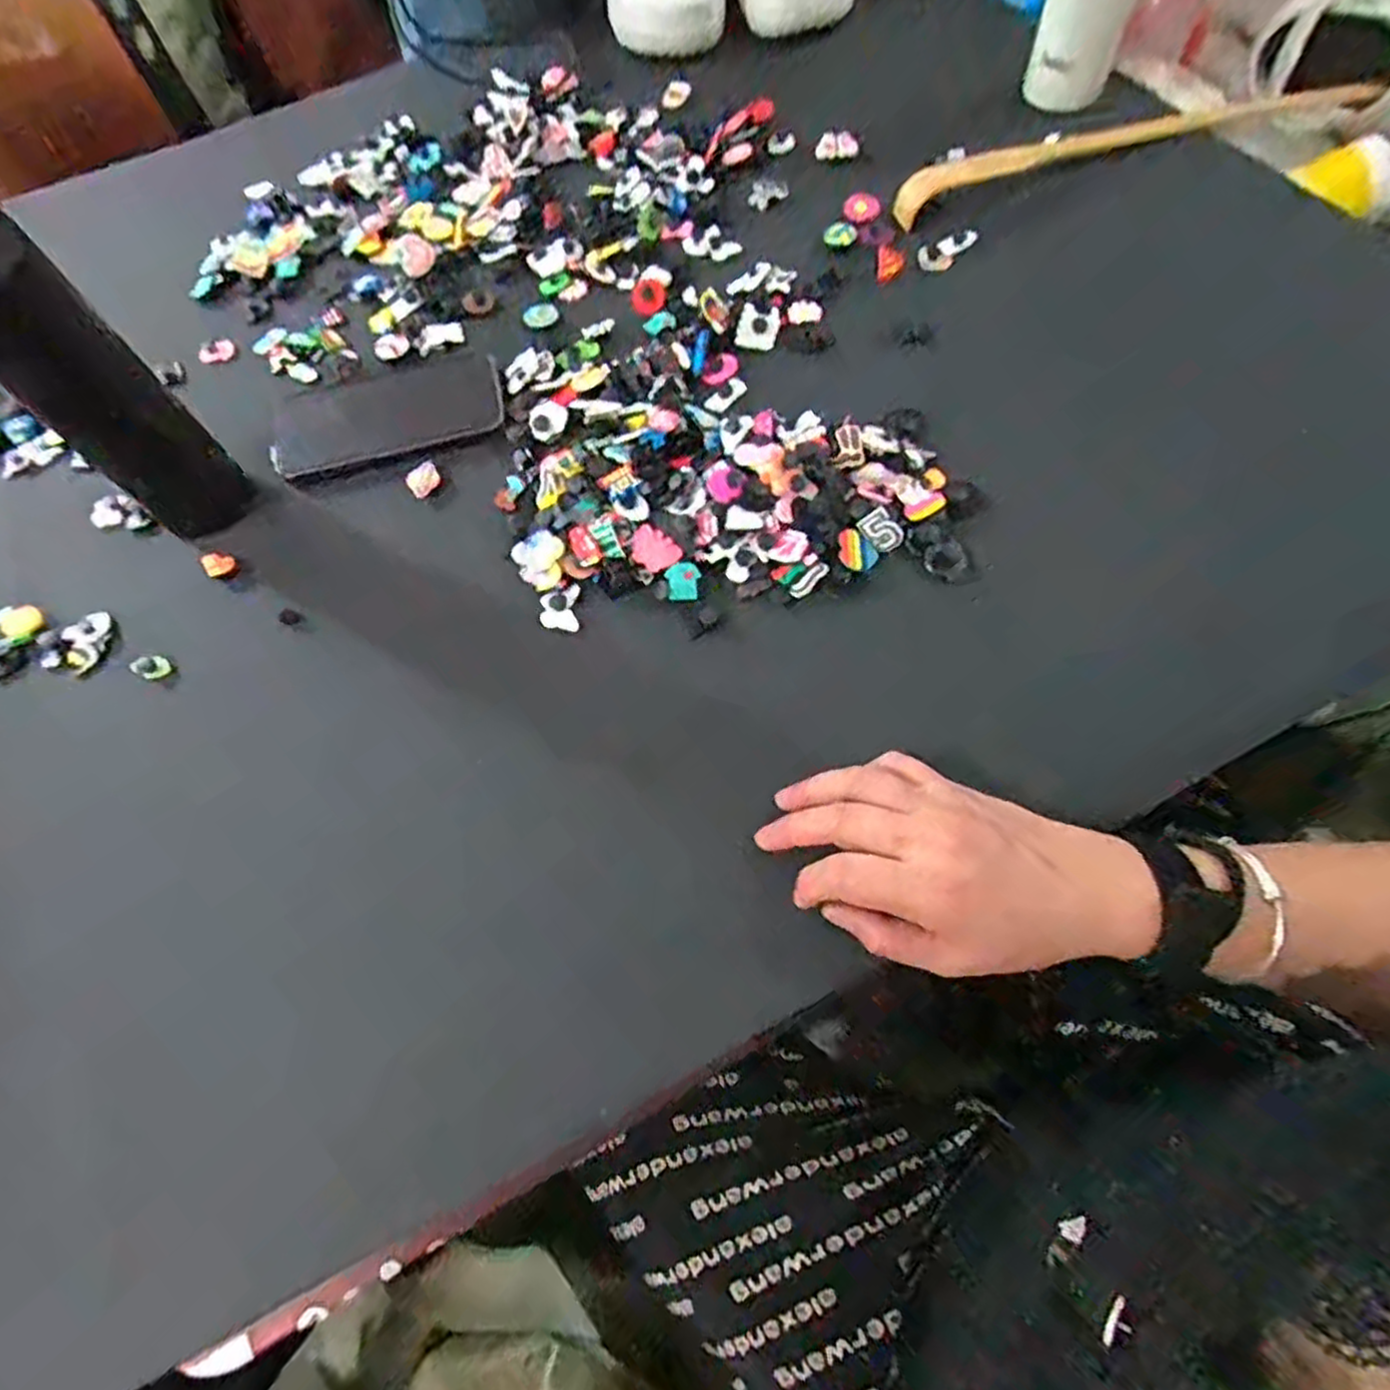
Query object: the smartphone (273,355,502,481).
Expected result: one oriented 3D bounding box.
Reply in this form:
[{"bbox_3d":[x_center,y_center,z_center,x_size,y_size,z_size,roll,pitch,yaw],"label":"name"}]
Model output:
[{"bbox_3d":[-0.222,-0.205,0.526,0.161,0.008,0.086,-17,66,-4],"label":"smartphone"}]

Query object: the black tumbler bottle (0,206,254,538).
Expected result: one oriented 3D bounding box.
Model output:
[{"bbox_3d":[-0.334,-0.174,0.397,0.060,0.234,0.061,36,72,19],"label":"black tumbler bottle"}]

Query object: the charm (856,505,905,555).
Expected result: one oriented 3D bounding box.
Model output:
[{"bbox_3d":[0.114,-0.100,0.444,0.019,0.007,0.027,-39,101,24],"label":"charm"}]

